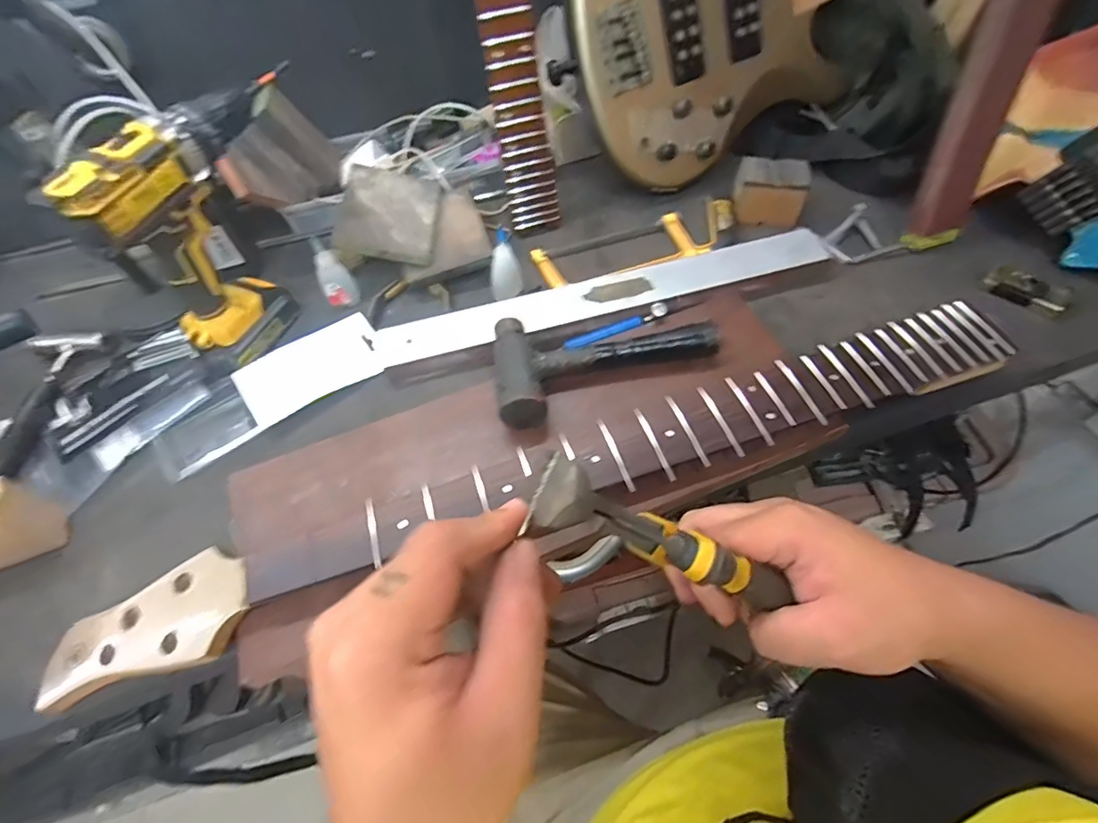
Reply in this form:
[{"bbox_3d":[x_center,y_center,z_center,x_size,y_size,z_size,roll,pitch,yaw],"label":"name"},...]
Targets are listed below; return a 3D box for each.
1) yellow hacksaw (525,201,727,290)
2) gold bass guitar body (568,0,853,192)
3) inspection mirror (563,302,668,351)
[{"bbox_3d":[0.104,-0.191,0.588,0.238,0.027,0.082,-17,58,-8],"label":"yellow hacksaw"},{"bbox_3d":[0.238,-0.470,0.589,0.456,0.312,0.066,-25,29,-12],"label":"gold bass guitar body"},{"bbox_3d":[0.066,-0.083,0.513,0.104,0.018,0.016,-21,57,5],"label":"inspection mirror"}]

